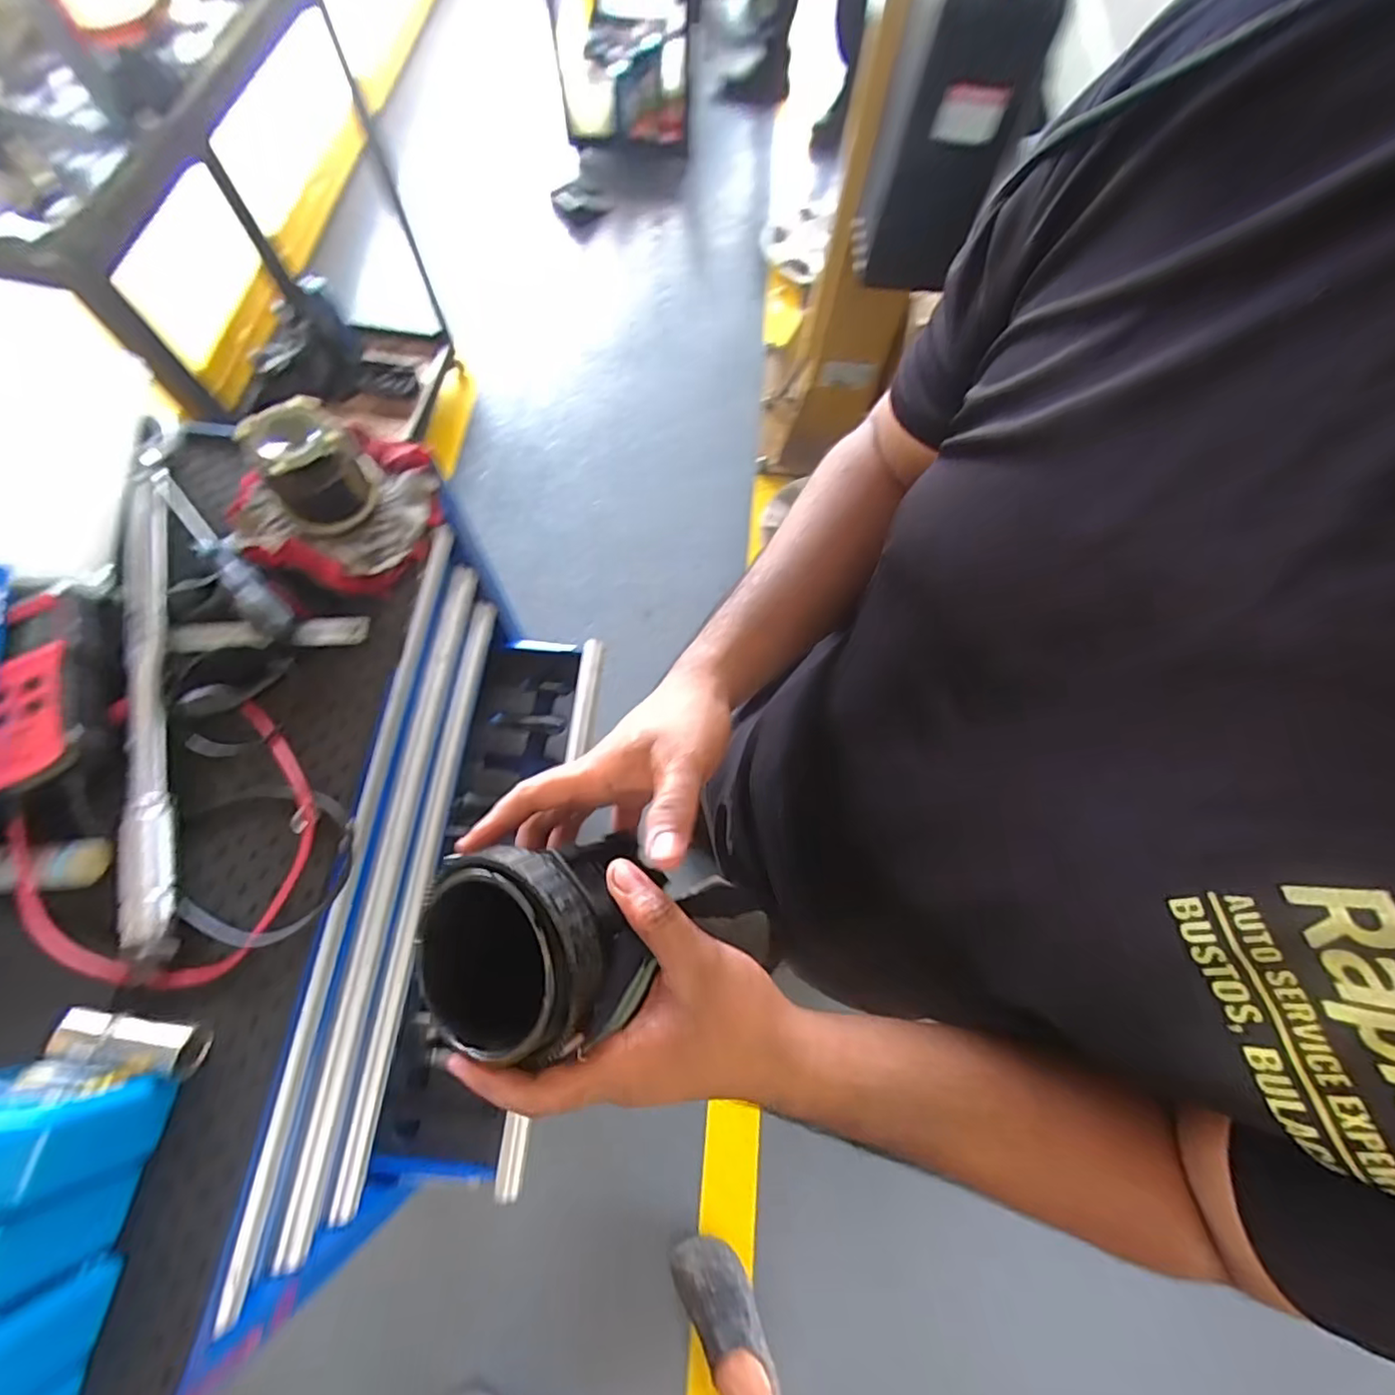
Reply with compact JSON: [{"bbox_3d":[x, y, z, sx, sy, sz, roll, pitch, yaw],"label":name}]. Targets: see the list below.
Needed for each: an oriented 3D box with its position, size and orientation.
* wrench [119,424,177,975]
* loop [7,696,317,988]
[{"bbox_3d":[-0.405,-0.034,0.453,0.038,0.026,0.427,-16,71,-9],"label":"wrench"},{"bbox_3d":[-0.357,0.090,0.423,0.190,0.020,0.185,1,69,-2],"label":"loop"}]

